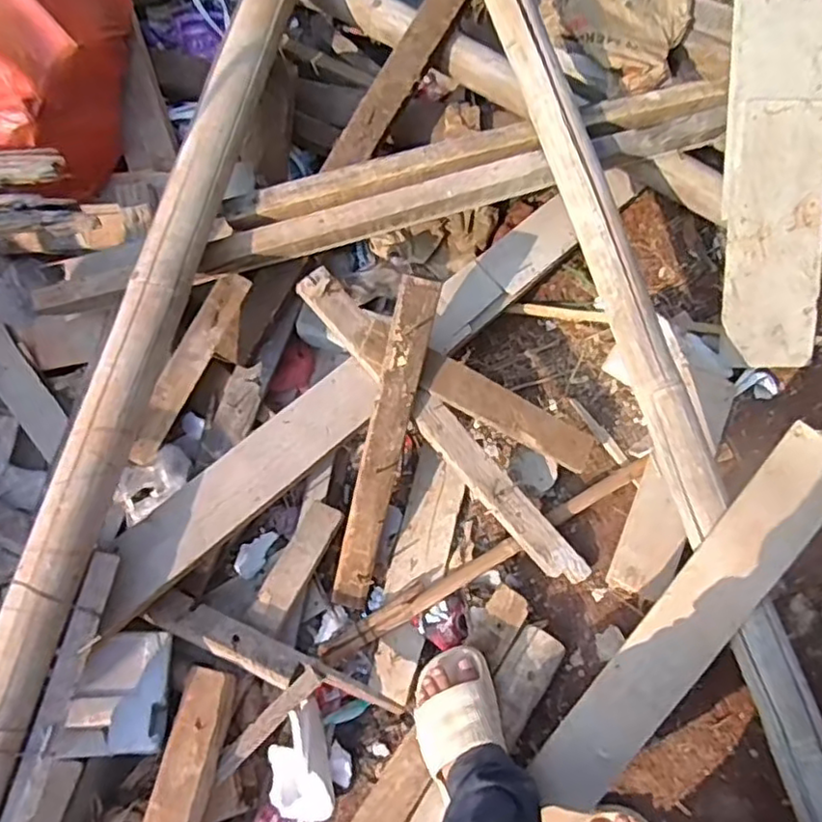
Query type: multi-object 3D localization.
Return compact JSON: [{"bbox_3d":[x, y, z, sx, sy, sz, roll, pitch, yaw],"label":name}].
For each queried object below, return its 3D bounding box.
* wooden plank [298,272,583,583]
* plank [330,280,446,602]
[{"bbox_3d":[0.055,0.030,1.073,0.060,0.023,0.663,-42,93,-10],"label":"wooden plank"},{"bbox_3d":[-0.046,0.069,1.058,0.067,0.032,0.565,15,107,3],"label":"plank"}]

